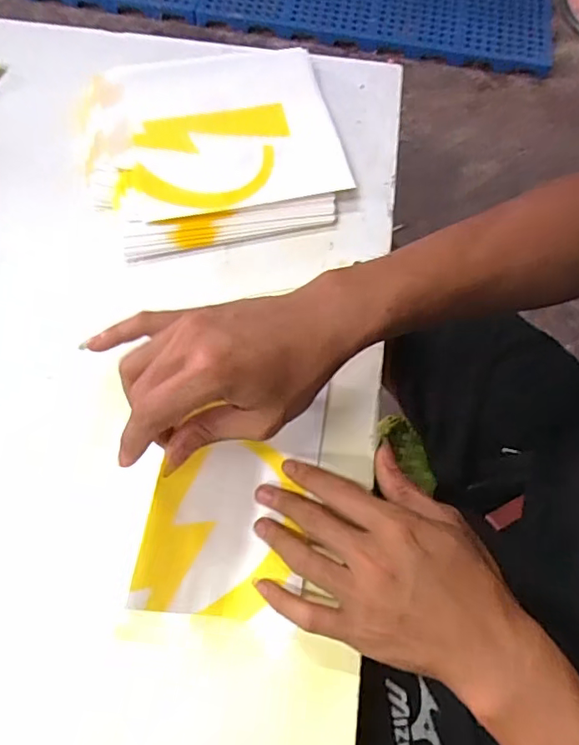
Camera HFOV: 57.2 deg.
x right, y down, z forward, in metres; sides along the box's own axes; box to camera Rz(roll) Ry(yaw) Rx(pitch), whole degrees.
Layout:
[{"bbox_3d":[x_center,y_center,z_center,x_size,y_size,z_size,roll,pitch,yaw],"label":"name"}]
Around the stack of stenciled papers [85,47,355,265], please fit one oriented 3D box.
[{"bbox_3d":[-0.066,-0.200,0.460,0.209,0.022,0.211,-11,67,-6],"label":"stack of stenciled papers"}]

